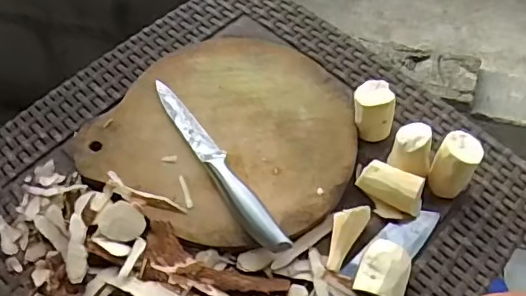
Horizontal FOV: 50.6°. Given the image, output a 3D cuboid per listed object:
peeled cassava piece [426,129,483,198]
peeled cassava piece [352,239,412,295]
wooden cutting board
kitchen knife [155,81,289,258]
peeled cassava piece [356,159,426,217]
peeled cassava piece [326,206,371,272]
[{"bbox_3d":[0.177,0.019,0.520,0.038,0.054,0.046,35,64,17],"label":"peeled cassava piece"},{"bbox_3d":[0.105,0.107,0.481,0.042,0.027,0.048,20,61,9],"label":"peeled cassava piece"},{"bbox_3d":[-0.028,-0.016,0.549,0.233,0.016,0.228,32,63,16],"label":"wooden cutting board"},{"bbox_3d":[-0.045,0.013,0.516,0.023,0.022,0.211,-30,65,-18],"label":"kitchen knife"},{"bbox_3d":[0.120,0.038,0.517,0.061,0.032,0.029,28,62,14],"label":"peeled cassava piece"},{"bbox_3d":[0.072,0.078,0.497,0.027,0.010,0.065,26,74,12],"label":"peeled cassava piece"}]

